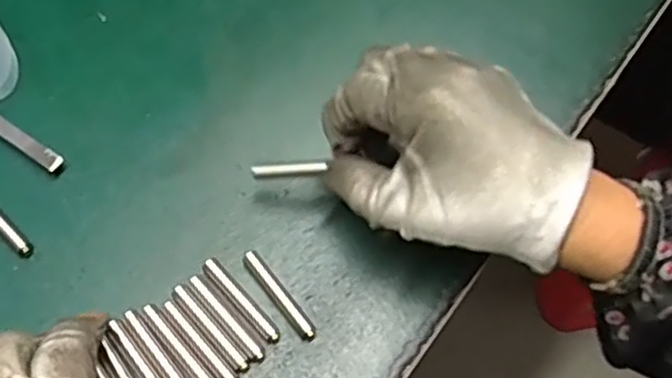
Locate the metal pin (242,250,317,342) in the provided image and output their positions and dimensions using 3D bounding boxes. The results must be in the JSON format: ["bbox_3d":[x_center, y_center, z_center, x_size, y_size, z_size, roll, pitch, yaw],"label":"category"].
[{"bbox_3d":[-0.026,0.048,0.321,0.008,0.005,0.049,-36,71,-17],"label":"metal pin"}]

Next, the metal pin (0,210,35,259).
[{"bbox_3d":[-0.163,0.014,0.335,0.050,0.006,0.008,41,70,16],"label":"metal pin"}]

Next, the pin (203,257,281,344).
[{"bbox_3d":[-0.043,0.050,0.318,0.007,0.004,0.049,-40,72,-18],"label":"pin"}]

